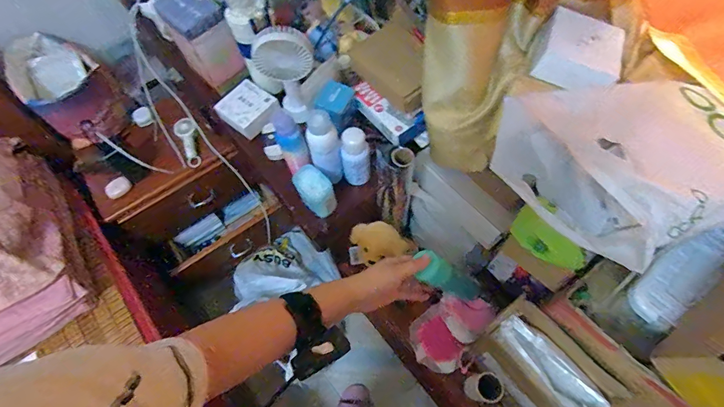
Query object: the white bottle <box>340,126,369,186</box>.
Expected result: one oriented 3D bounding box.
[{"bbox_3d":[-0.011,-0.076,0.670,0.051,0.124,0.043,-6,64,1],"label":"white bottle"}]

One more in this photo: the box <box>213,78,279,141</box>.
[{"bbox_3d":[-0.233,-0.192,0.787,0.110,0.034,0.099,38,72,19],"label":"box"}]

